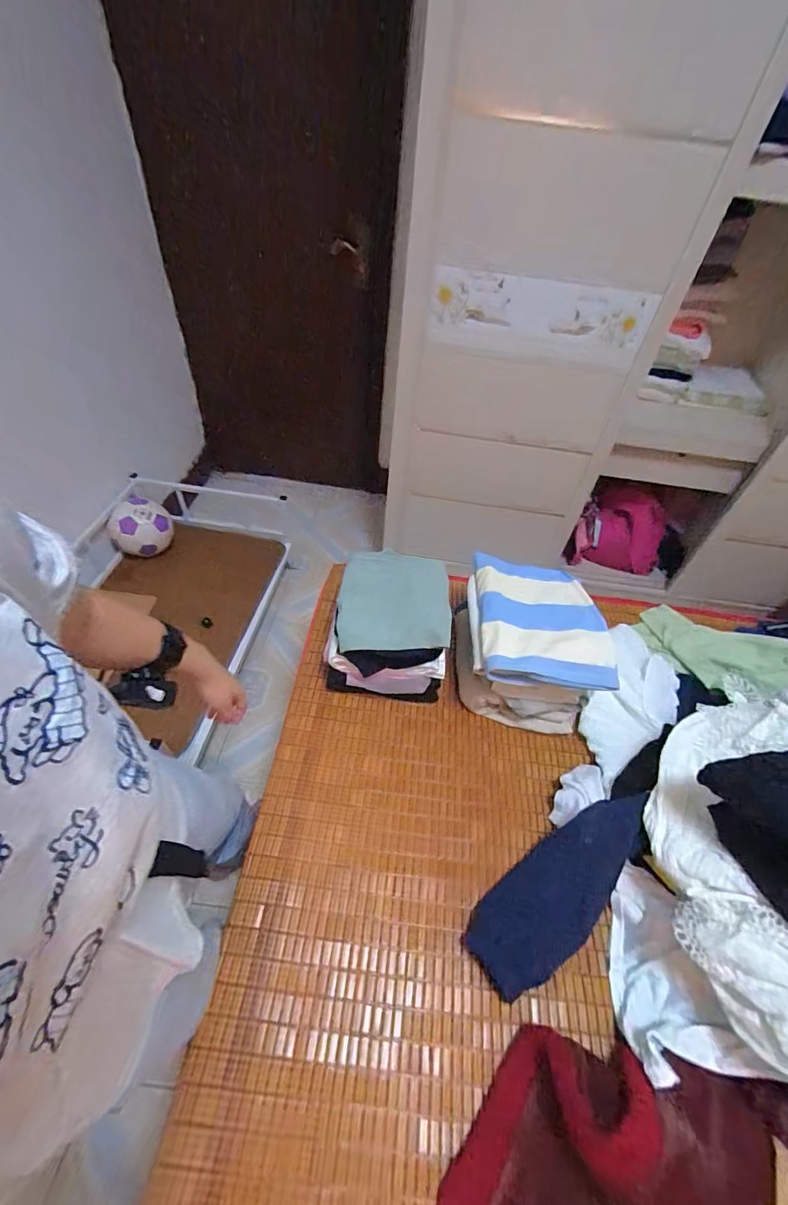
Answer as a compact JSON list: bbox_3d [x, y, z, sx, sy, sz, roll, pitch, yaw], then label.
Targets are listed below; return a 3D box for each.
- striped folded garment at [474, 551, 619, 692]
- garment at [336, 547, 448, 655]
[{"bbox_3d":[0.296,0.030,0.892,0.245,0.060,0.317,7,47,-2],"label":"striped folded garment"},{"bbox_3d":[-0.002,-0.008,0.926,0.225,0.067,0.261,3,48,-5],"label":"garment"}]

